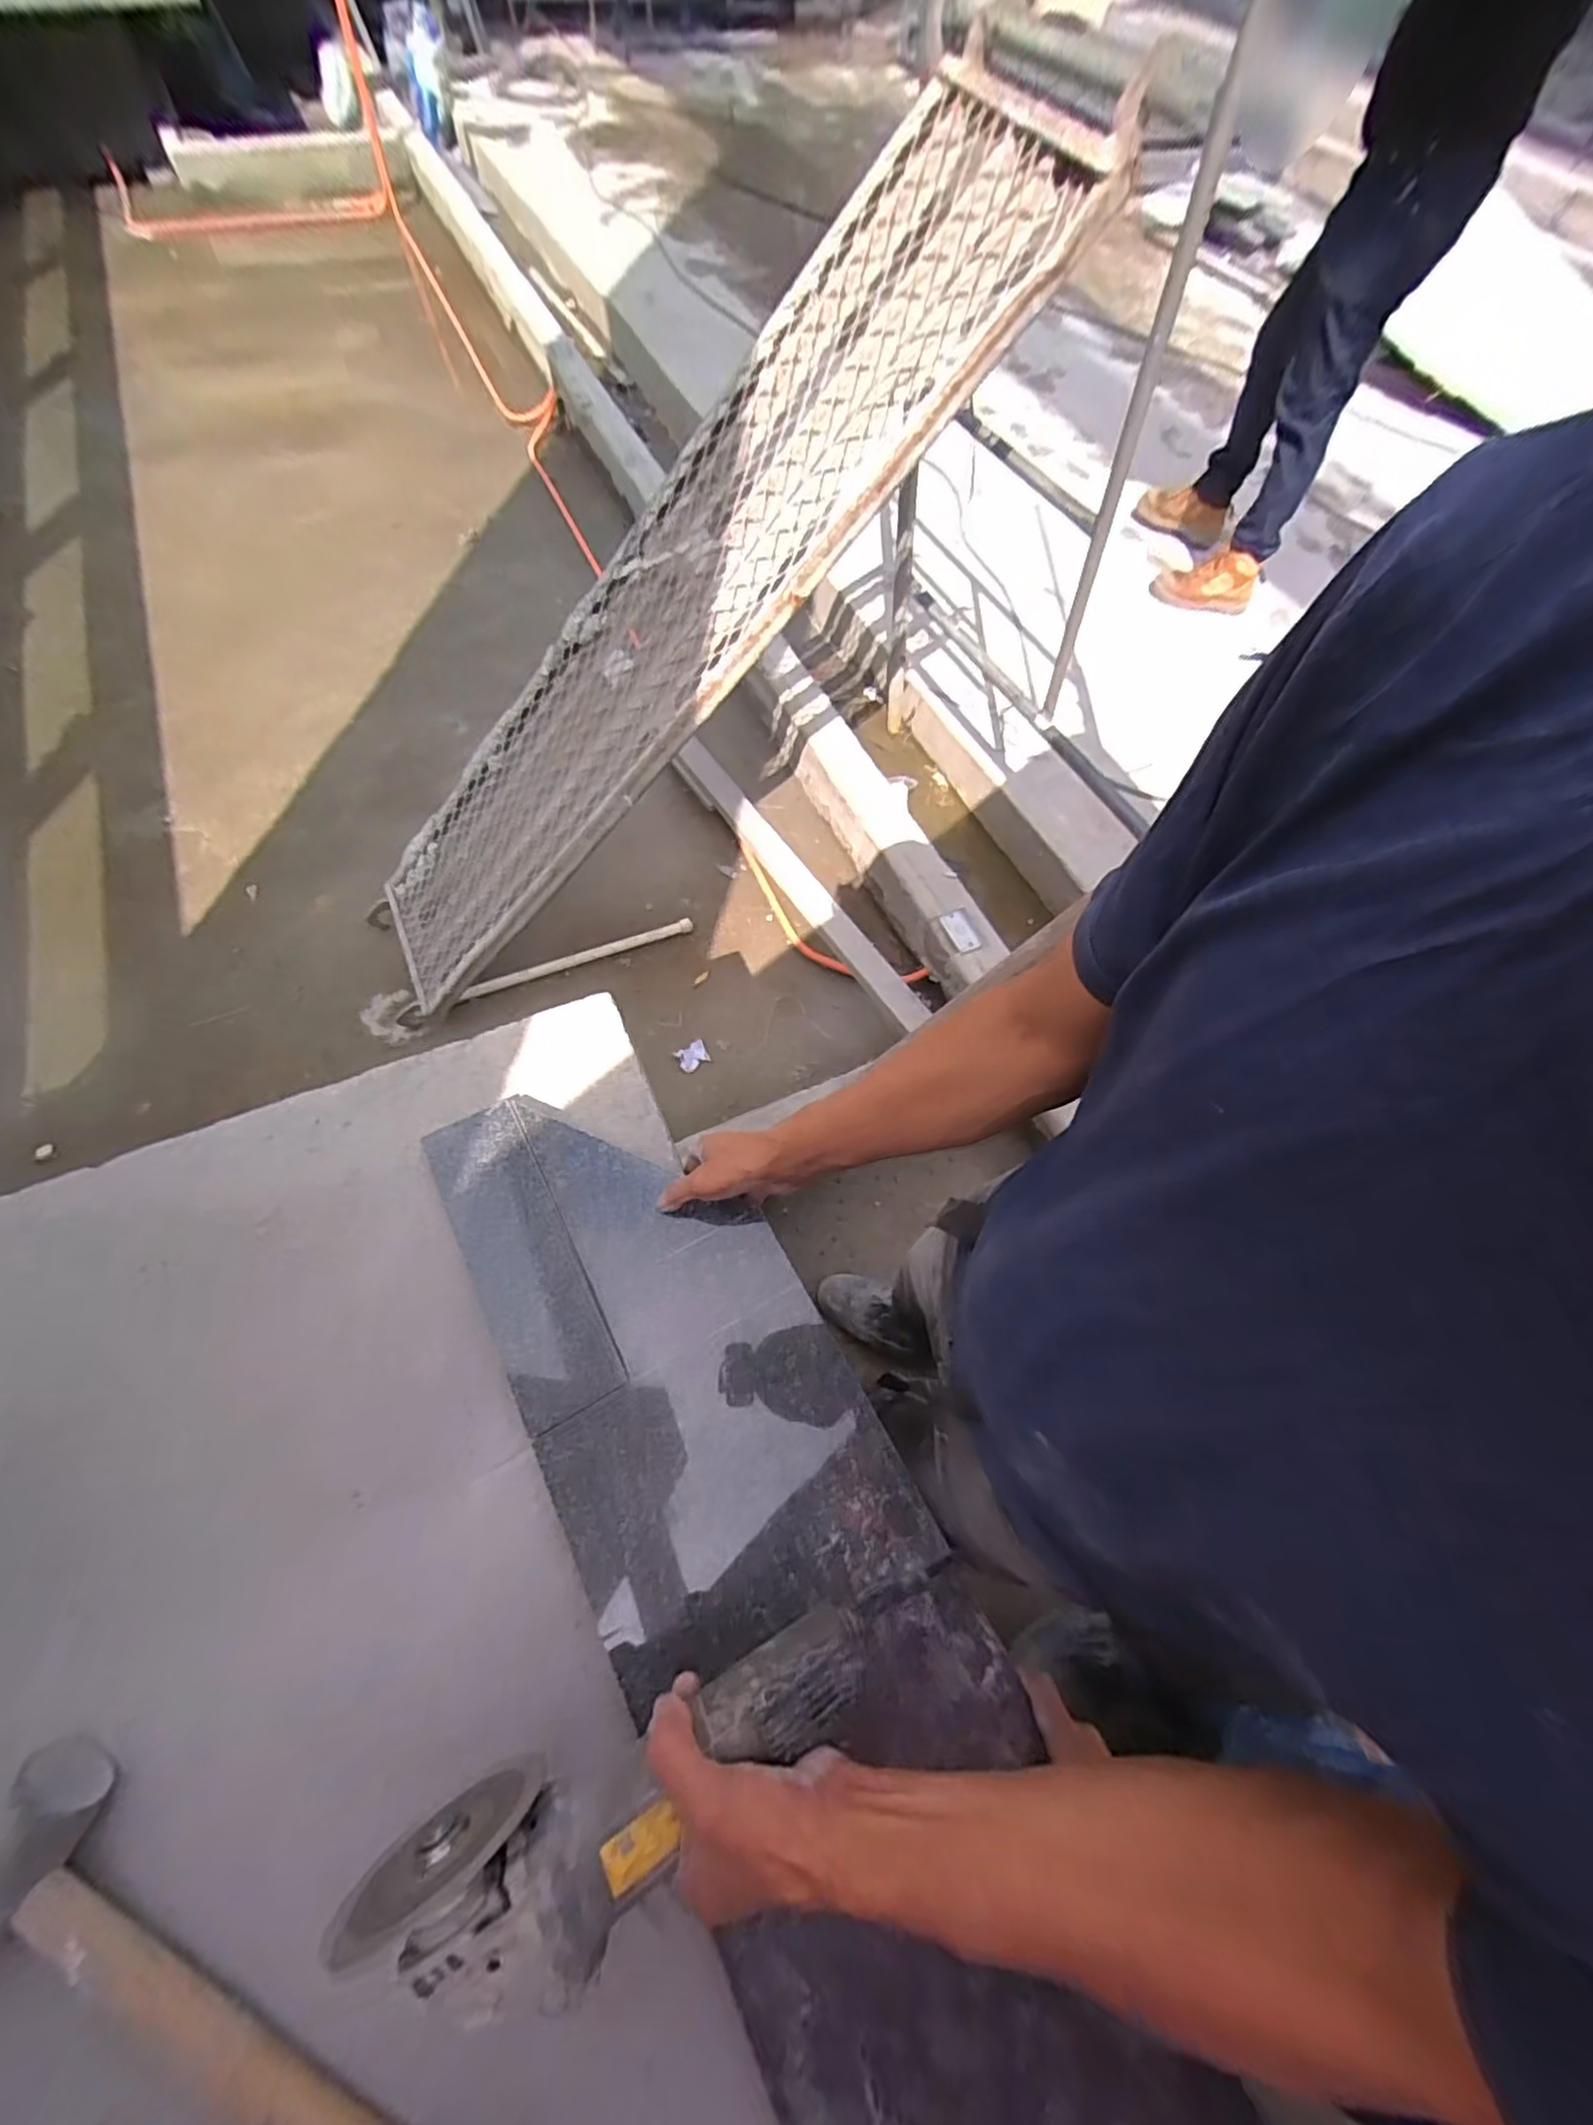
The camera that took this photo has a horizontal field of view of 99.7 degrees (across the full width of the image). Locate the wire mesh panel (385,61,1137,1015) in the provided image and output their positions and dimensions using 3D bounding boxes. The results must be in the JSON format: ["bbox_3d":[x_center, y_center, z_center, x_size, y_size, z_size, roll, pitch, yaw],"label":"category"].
[{"bbox_3d":[-0.300,-0.749,1.240,1.720,0.069,0.468,-38,62,22],"label":"wire mesh panel"}]

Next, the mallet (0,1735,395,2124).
[{"bbox_3d":[-0.373,0.559,0.409,0.323,0.059,0.096,23,64,8],"label":"mallet"}]

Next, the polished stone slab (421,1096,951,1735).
[{"bbox_3d":[-0.124,0.234,0.605,0.256,0.019,0.509,-26,68,-15],"label":"polished stone slab"}]

